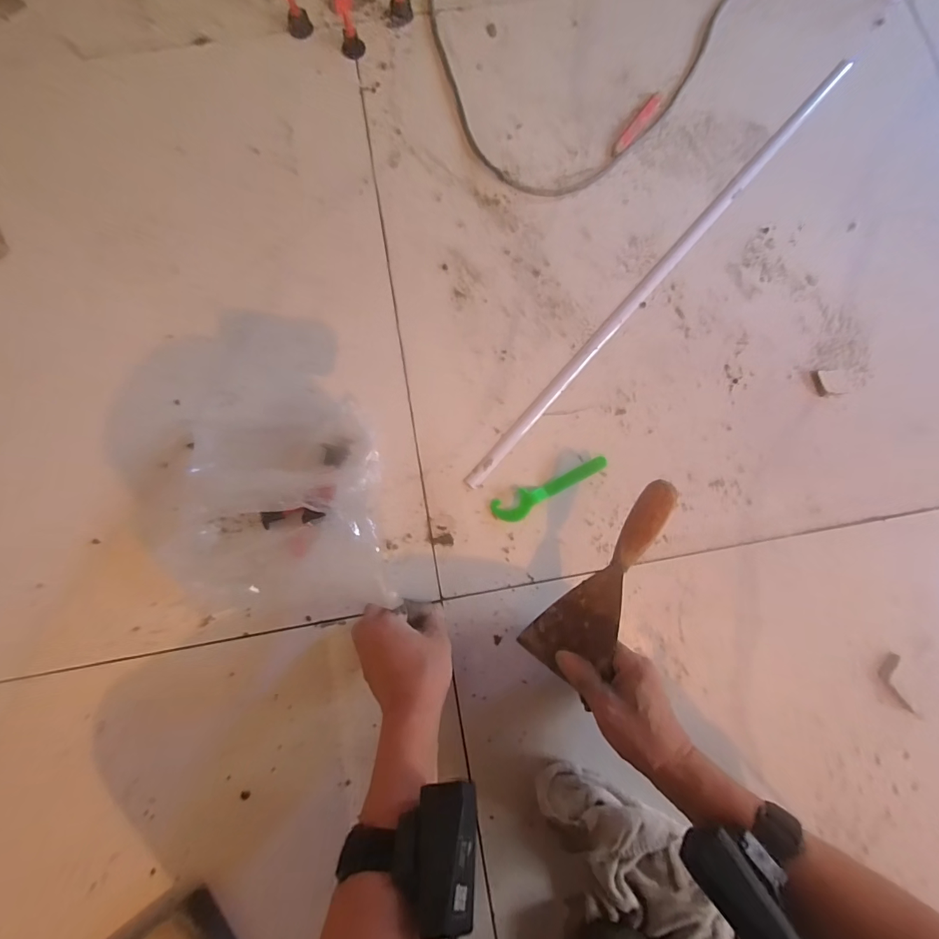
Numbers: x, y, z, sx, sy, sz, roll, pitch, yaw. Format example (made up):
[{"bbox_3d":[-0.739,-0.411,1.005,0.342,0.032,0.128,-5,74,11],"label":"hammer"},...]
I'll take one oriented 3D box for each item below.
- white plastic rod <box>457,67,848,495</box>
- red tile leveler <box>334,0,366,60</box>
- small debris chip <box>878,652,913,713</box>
[{"bbox_3d":[0.249,-0.259,0.531,0.021,0.007,0.751,42,84,5],"label":"white plastic rod"},{"bbox_3d":[-0.163,-0.596,0.560,0.030,0.052,0.038,-14,82,-2],"label":"red tile leveler"},{"bbox_3d":[0.463,0.232,0.456,0.027,0.004,0.060,-3,82,0],"label":"small debris chip"}]

